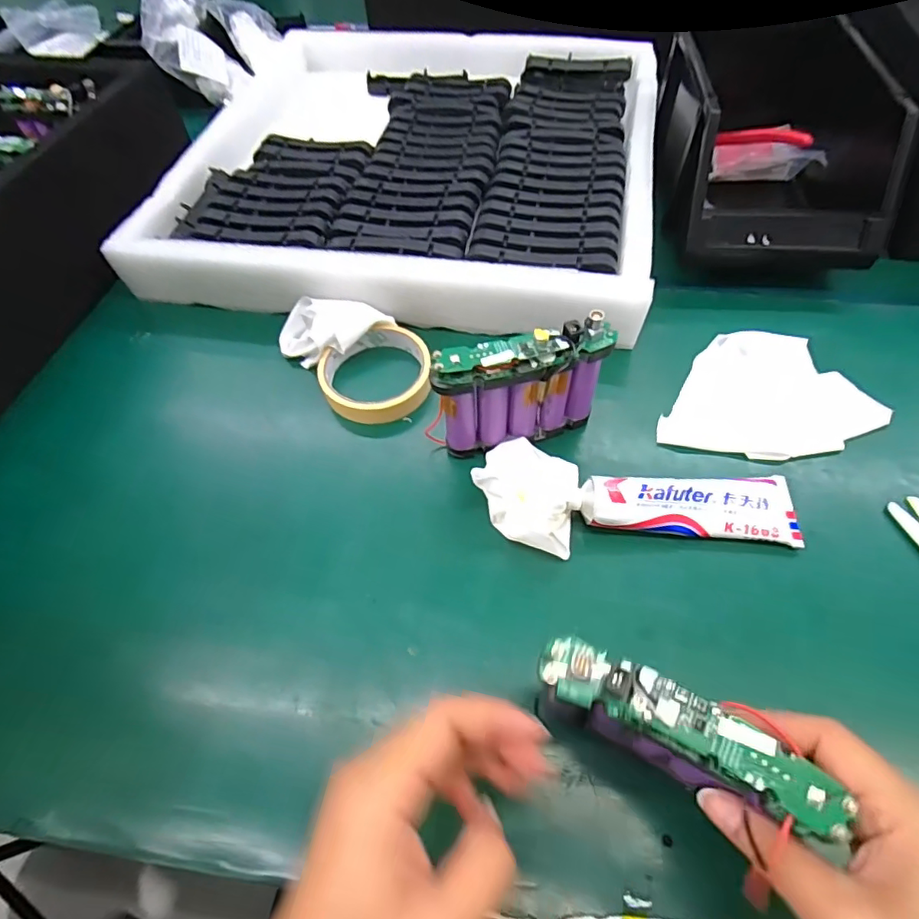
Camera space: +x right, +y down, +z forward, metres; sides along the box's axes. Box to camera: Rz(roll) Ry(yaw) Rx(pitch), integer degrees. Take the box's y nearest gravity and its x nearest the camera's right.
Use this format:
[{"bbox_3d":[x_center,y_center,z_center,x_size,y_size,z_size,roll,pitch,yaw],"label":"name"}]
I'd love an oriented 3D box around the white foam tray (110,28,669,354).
[{"bbox_3d":[-0.042,-0.324,0.557,0.466,0.051,0.477,8,60,8],"label":"white foam tray"}]

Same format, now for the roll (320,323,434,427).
[{"bbox_3d":[-0.067,-0.070,0.426,0.084,0.028,0.090,-1,58,2],"label":"roll"}]

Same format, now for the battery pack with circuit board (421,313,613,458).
[{"bbox_3d":[0.040,-0.044,0.358,0.116,0.095,0.024,-16,58,-7],"label":"battery pack with circuit board"}]

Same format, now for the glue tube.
[{"bbox_3d":[0.145,0.030,0.343,0.139,0.031,0.042,0,58,3],"label":"glue tube"}]

